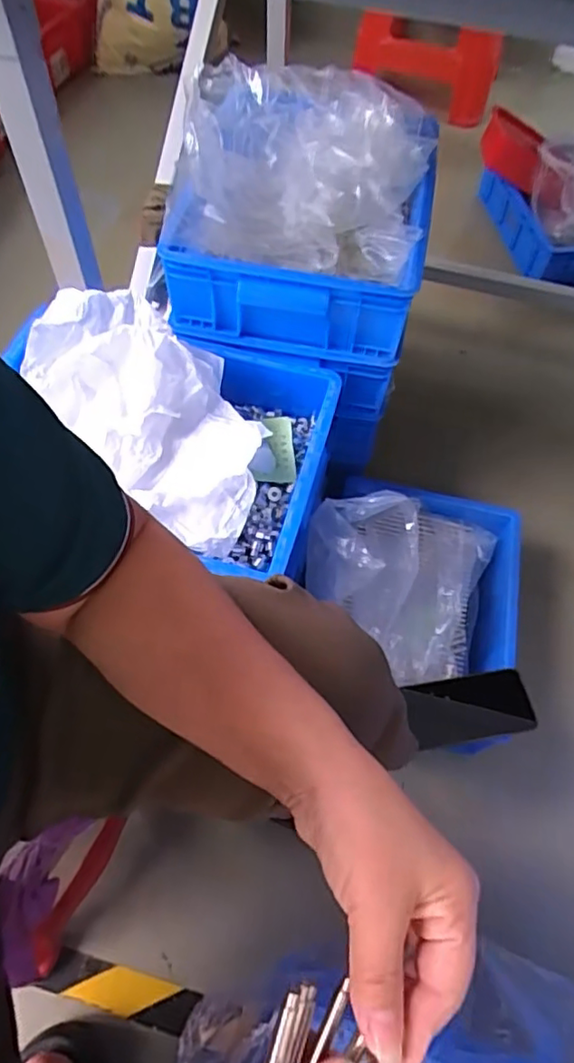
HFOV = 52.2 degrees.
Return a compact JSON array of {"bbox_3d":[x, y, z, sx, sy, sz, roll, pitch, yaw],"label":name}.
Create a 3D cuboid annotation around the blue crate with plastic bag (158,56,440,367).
[{"bbox_3d":[0.026,-0.425,0.770,0.309,0.159,0.365,10,61,3],"label":"blue crate with plastic bag"}]

